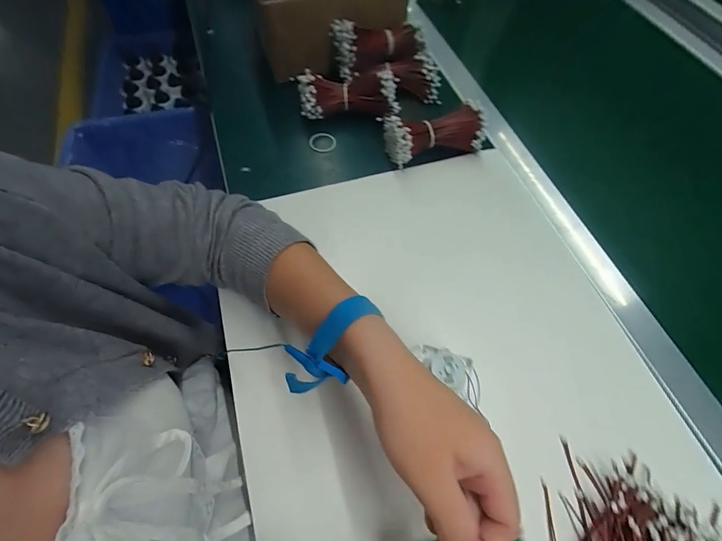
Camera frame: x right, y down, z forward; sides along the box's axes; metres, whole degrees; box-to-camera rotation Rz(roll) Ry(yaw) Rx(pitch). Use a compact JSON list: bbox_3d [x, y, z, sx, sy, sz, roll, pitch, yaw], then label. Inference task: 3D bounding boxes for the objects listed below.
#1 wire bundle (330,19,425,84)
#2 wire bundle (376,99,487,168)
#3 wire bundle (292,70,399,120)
[{"bbox_3d":[0.026,-0.315,0.473,0.125,0.053,0.053,-14,68,-6],"label":"wire bundle"},{"bbox_3d":[0.092,-0.174,0.438,0.123,0.049,0.055,-12,68,-5],"label":"wire bundle"},{"bbox_3d":[-0.018,-0.243,0.466,0.138,0.044,0.062,1,68,0],"label":"wire bundle"}]

